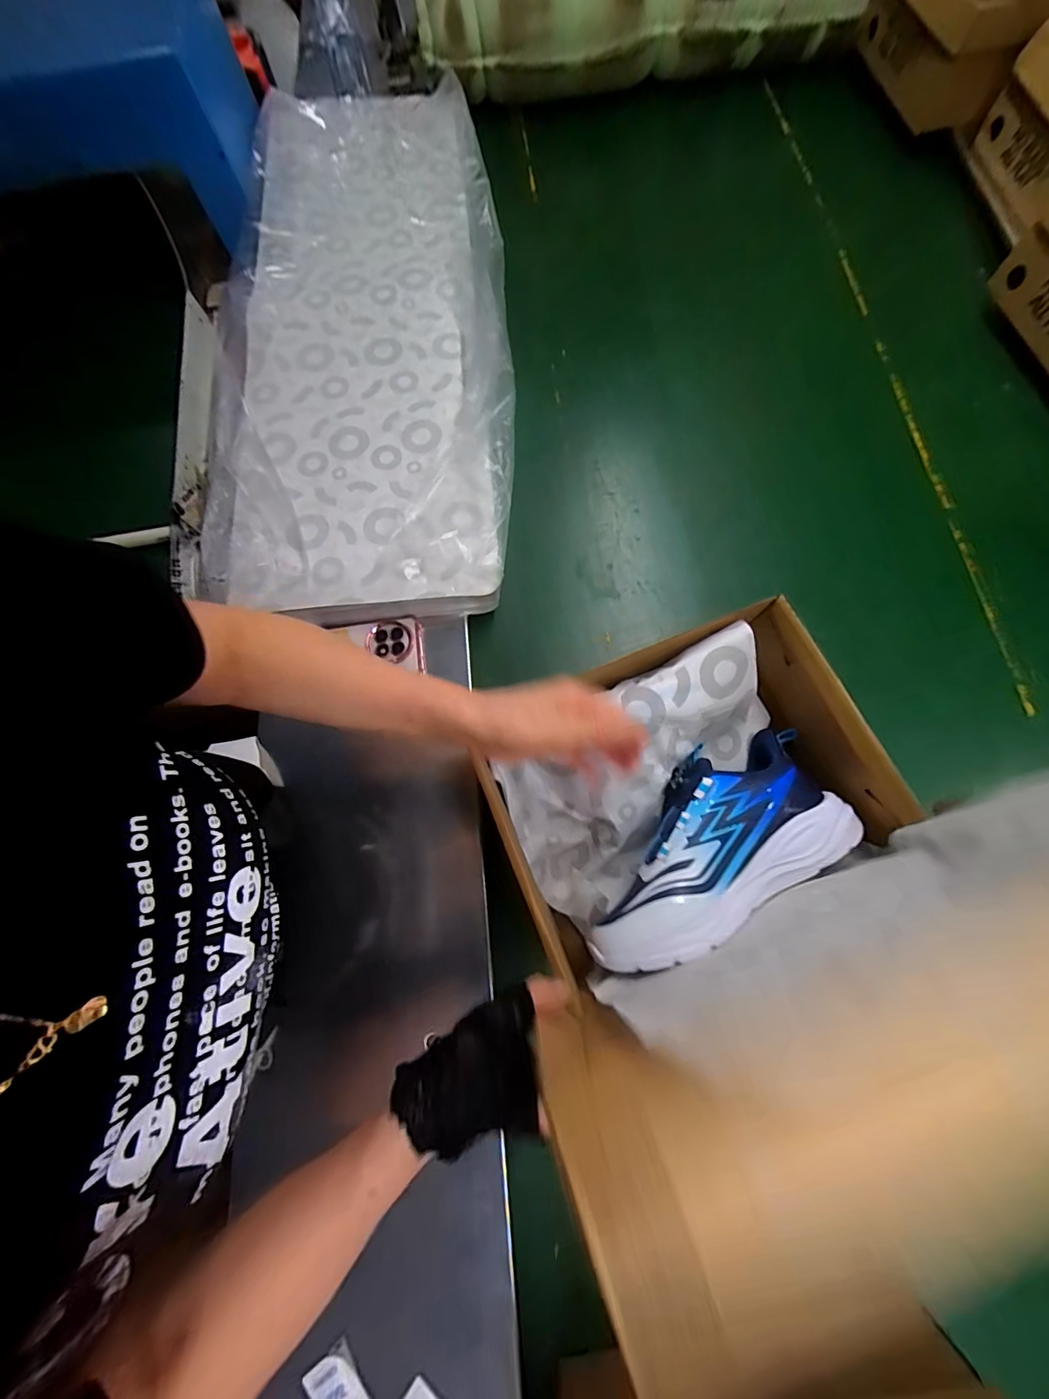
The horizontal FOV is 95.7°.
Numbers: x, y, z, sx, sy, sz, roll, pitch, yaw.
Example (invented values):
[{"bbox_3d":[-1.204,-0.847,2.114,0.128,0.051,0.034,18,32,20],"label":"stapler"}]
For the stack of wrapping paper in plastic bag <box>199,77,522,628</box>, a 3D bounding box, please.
[{"bbox_3d":[-0.223,-0.550,0.645,0.376,0.080,0.895,-4,74,0],"label":"stack of wrapping paper in plastic bag"}]

